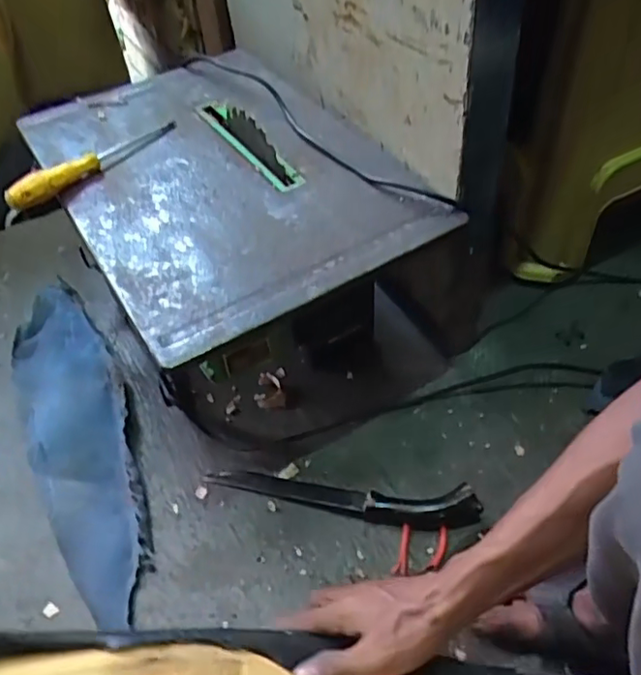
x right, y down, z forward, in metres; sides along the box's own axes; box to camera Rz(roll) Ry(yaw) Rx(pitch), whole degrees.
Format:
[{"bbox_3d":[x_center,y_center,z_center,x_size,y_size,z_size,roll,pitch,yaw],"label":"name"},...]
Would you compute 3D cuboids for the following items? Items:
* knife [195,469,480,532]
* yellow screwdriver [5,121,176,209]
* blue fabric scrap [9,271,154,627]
[{"bbox_3d":[0.019,0.171,0.657,0.301,0.034,0.043,6,48,9],"label":"knife"},{"bbox_3d":[-0.252,-0.202,0.680,0.210,0.033,0.027,-36,56,-25],"label":"yellow screwdriver"},{"bbox_3d":[-0.295,0.110,0.733,0.122,0.022,0.475,-26,54,-6],"label":"blue fabric scrap"}]

